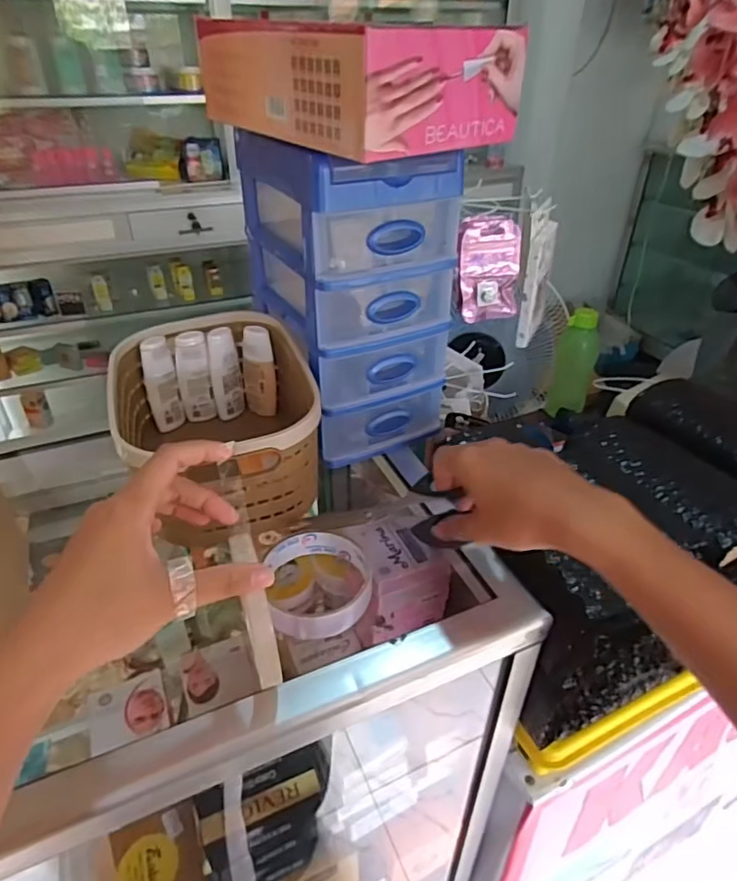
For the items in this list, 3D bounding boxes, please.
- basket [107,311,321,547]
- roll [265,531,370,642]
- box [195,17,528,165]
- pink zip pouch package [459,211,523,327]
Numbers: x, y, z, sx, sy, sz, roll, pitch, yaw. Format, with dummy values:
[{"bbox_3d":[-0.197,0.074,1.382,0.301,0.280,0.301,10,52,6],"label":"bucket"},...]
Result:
[{"bbox_3d":[-0.131,-0.012,0.502,0.154,0.114,0.205,-11,37,-15],"label":"basket"},{"bbox_3d":[-0.036,0.105,0.420,0.075,0.031,0.074,0,35,0],"label":"roll"},{"bbox_3d":[-0.010,-0.258,0.413,0.142,0.063,0.195,-22,41,-28],"label":"box"},{"bbox_3d":[0.120,-0.171,0.567,0.058,0.097,0.015,-6,25,3],"label":"pink zip pouch package"}]

